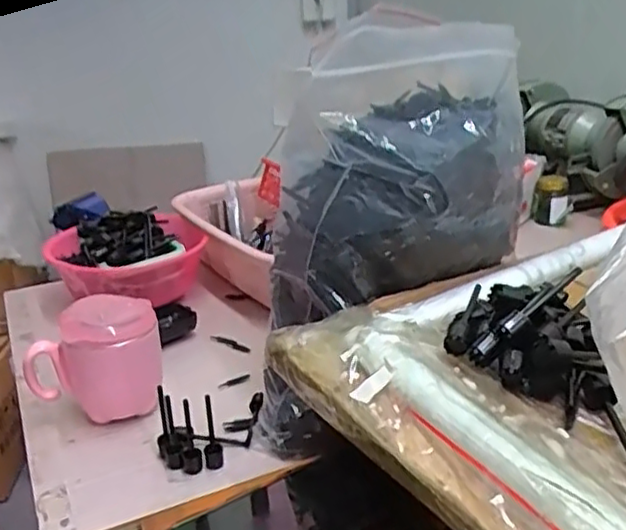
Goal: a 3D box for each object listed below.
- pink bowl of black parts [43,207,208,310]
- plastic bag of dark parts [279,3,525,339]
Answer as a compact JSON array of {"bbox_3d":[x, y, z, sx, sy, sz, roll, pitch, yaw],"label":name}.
[{"bbox_3d":[-0.223,-0.011,0.800,0.182,0.079,0.146,-9,23,-16],"label":"pink bowl of black parts"},{"bbox_3d":[0.076,-0.078,0.522,0.202,0.199,0.140,-17,26,-32],"label":"plastic bag of dark parts"}]

